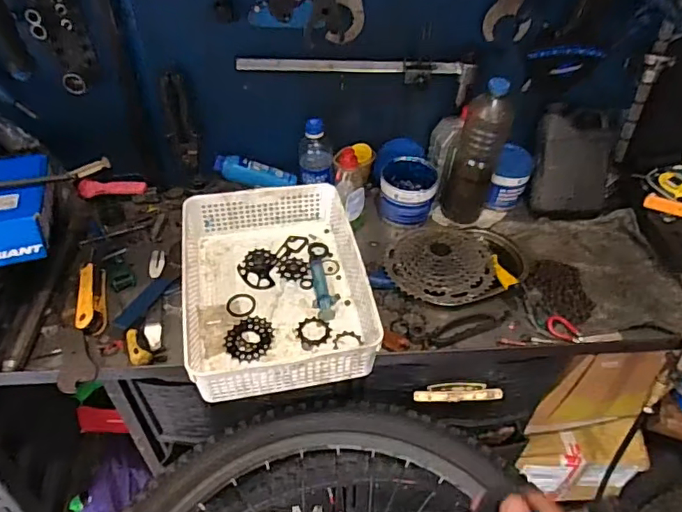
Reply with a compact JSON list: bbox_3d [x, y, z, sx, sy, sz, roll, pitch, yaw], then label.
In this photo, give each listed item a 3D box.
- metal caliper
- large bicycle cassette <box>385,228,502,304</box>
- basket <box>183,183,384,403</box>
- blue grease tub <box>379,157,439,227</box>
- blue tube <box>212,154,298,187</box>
[{"bbox_3d":[0.029,-0.299,0.863,0.393,0.066,0.031,4,51,-6],"label":"metal caliper"},{"bbox_3d":[0.164,0.000,0.849,0.173,0.034,0.168,4,44,3],"label":"large bicycle cassette"},{"bbox_3d":[-0.098,0.037,0.762,0.245,0.091,0.323,-8,45,-9],"label":"basket"},{"bbox_3d":[0.122,-0.113,0.944,0.100,0.085,0.097,5,44,4],"label":"blue grease tub"},{"bbox_3d":[-0.157,-0.154,0.969,0.152,0.042,0.031,11,41,-18],"label":"blue tube"}]

